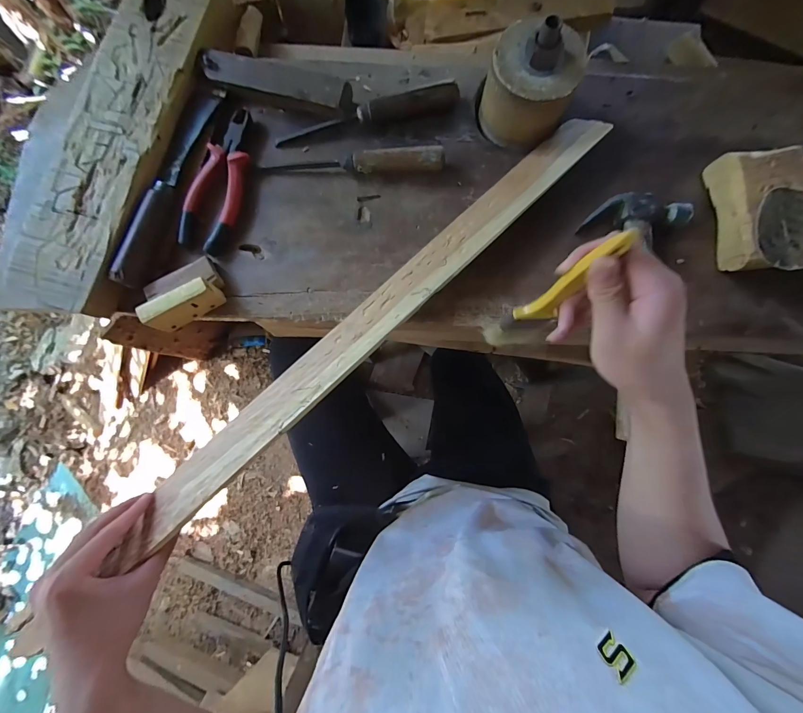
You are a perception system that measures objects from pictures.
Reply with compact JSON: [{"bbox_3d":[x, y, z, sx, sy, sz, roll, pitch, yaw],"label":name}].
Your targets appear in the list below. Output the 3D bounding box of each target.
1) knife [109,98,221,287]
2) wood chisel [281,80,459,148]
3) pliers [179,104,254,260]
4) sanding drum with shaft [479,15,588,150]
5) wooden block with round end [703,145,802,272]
[{"bbox_3d":[-0.282,-0.204,0.411,0.023,0.026,0.253,16,83,1],"label":"knife"},{"bbox_3d":[-0.042,-0.299,0.428,0.228,0.030,0.023,-14,84,-3],"label":"wood chisel"},{"bbox_3d":[-0.223,-0.221,0.424,0.061,0.013,0.192,11,83,0],"label":"pliers"},{"bbox_3d":[0.149,-0.312,0.398,0.100,0.097,0.091,15,83,0],"label":"sanding drum with shaft"},{"bbox_3d":[0.417,-0.164,0.384,0.091,0.053,0.138,-3,83,-2],"label":"wooden block with round end"}]

